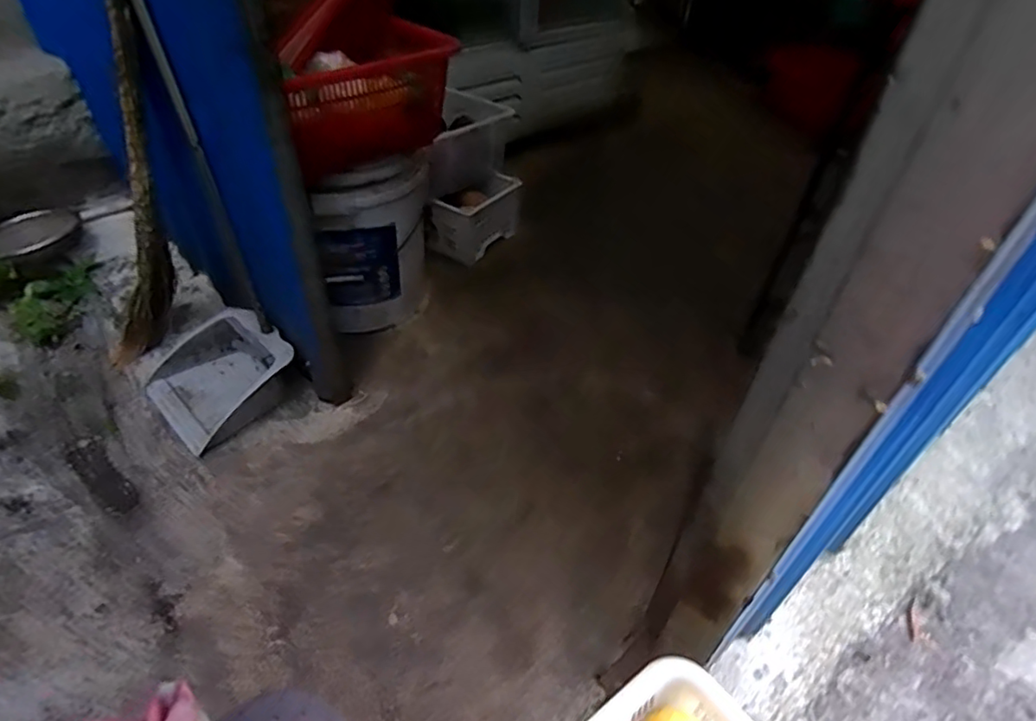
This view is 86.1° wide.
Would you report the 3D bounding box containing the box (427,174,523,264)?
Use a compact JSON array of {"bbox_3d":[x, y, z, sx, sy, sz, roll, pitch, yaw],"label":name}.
[{"bbox_3d":[-0.125,-0.414,1.597,0.145,0.160,0.292,25,47,23],"label":"box"}]

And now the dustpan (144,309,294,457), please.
[{"bbox_3d":[-0.624,0.020,1.140,0.295,0.114,0.245,30,50,27],"label":"dustpan"}]

